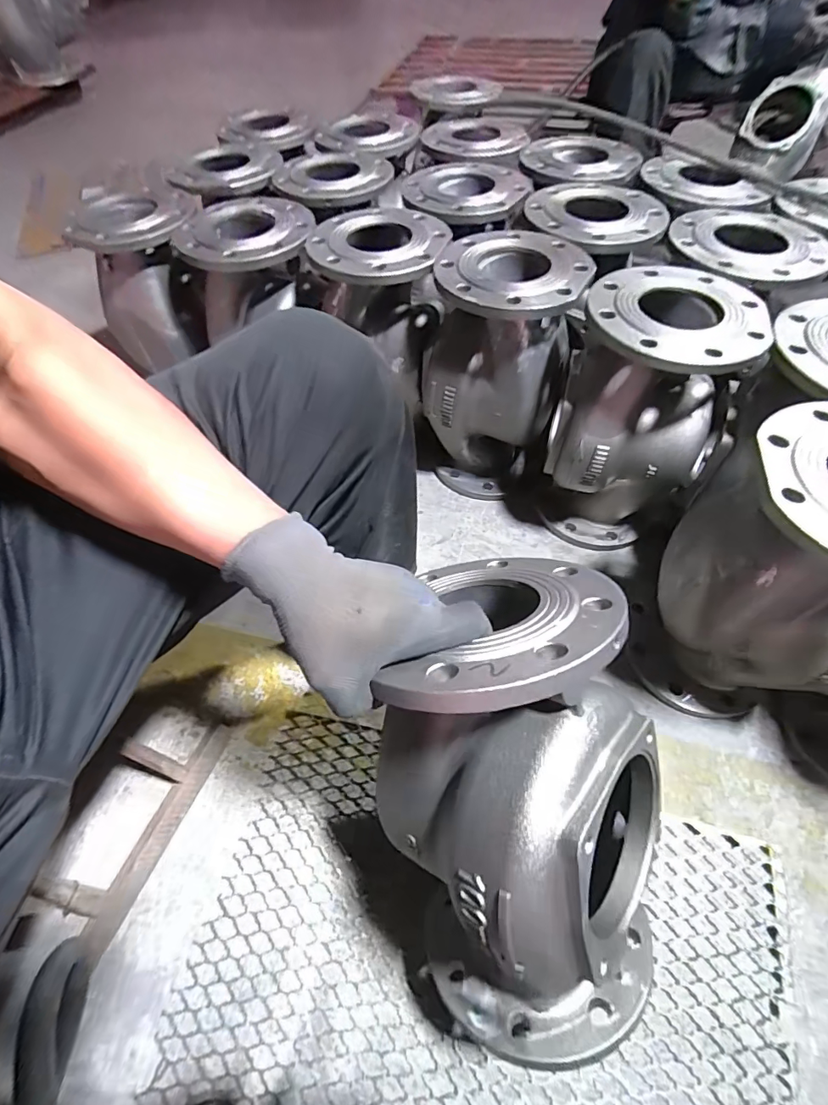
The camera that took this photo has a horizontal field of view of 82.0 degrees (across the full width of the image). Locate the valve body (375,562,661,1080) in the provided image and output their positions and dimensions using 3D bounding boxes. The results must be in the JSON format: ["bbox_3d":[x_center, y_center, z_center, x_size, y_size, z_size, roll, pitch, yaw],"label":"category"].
[{"bbox_3d":[0.095,0.212,0.396,0.202,0.365,0.184,-10,14,-5],"label":"valve body"}]

